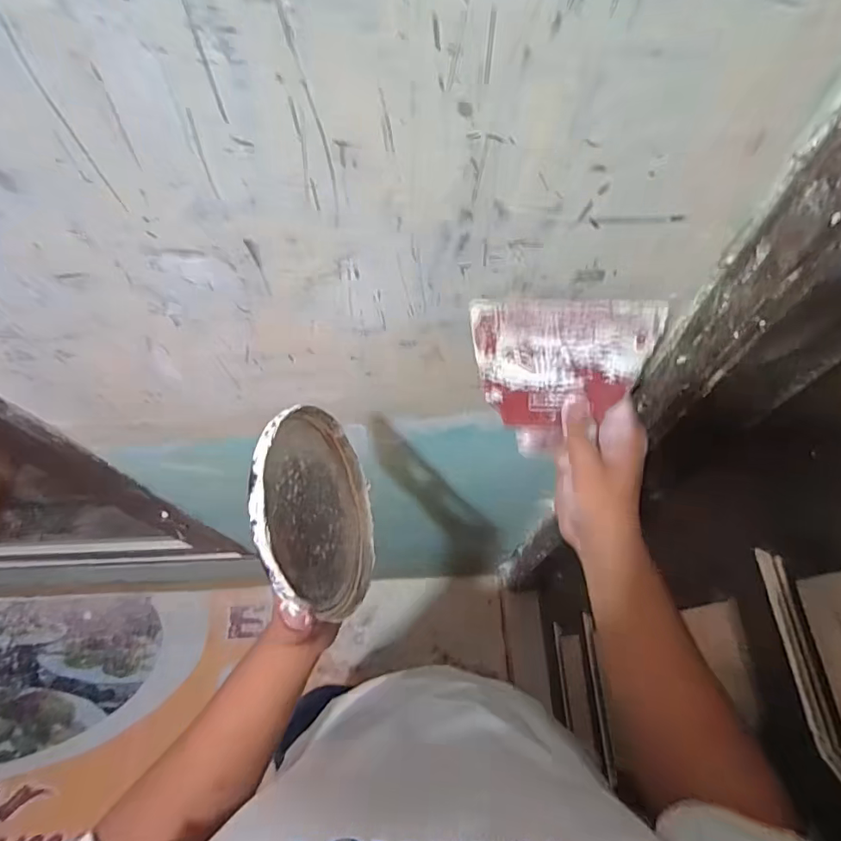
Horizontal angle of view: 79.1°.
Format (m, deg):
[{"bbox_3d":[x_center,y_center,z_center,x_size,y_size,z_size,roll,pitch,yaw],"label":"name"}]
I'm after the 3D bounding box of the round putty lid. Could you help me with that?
[{"bbox_3d":[-0.072,0.063,0.369,0.014,0.151,0.143,-13,64,15],"label":"round putty lid"}]

